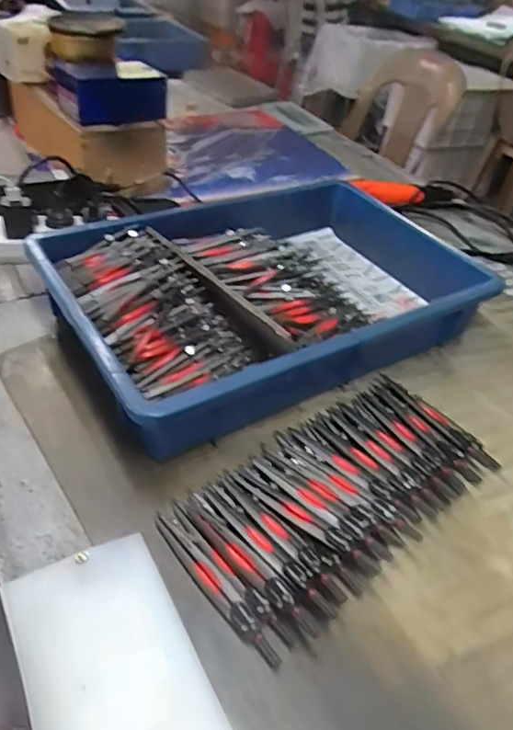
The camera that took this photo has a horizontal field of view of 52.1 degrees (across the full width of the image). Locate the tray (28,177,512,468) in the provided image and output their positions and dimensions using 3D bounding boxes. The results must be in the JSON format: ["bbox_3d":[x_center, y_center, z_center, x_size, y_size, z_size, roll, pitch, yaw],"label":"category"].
[{"bbox_3d":[0.022,-0.084,0.571,0.445,0.080,0.284,-20,48,-28],"label":"tray"}]

